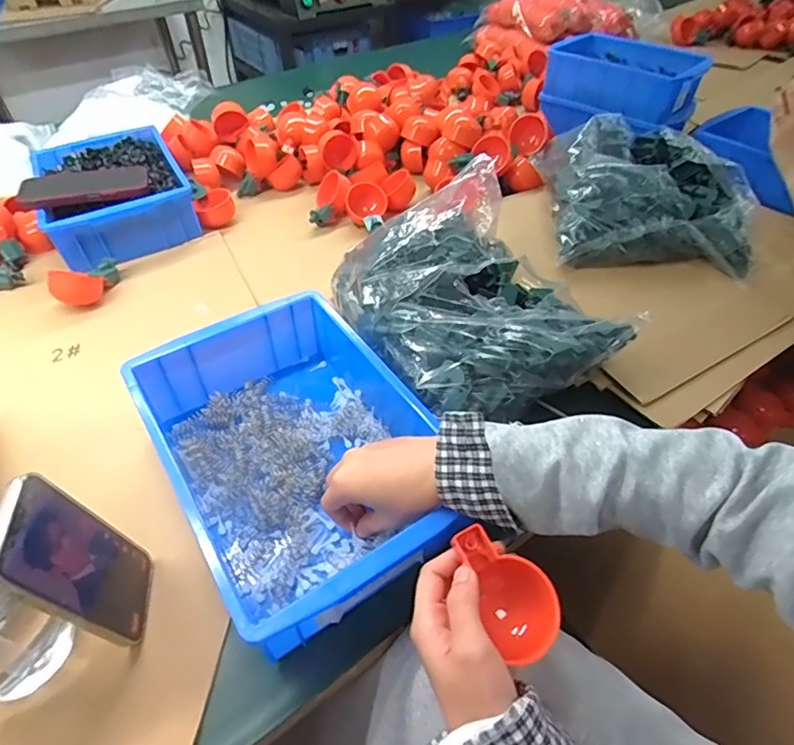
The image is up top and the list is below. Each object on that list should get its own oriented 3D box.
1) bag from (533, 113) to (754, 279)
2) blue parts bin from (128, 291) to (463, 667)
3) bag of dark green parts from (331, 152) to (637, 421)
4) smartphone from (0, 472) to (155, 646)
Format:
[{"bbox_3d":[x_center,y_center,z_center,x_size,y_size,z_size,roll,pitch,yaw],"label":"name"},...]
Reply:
[{"bbox_3d":[0.347,-0.270,0.748,0.247,0.085,0.303,3,46,4],"label":"bag"},{"bbox_3d":[-0.086,0.065,0.471,0.206,0.090,0.288,-27,55,-23],"label":"blue parts bin"},{"bbox_3d":[0.072,-0.093,0.558,0.226,0.085,0.277,-21,49,-18],"label":"bag of dark green parts"},{"bbox_3d":[-0.217,0.134,0.369,0.006,0.146,0.072,-15,47,4],"label":"smartphone"}]

